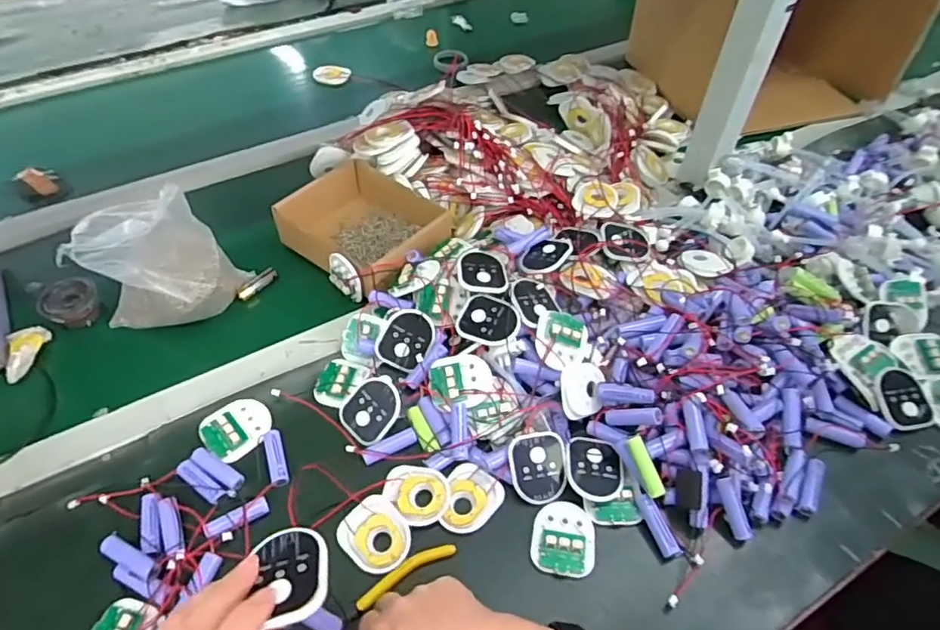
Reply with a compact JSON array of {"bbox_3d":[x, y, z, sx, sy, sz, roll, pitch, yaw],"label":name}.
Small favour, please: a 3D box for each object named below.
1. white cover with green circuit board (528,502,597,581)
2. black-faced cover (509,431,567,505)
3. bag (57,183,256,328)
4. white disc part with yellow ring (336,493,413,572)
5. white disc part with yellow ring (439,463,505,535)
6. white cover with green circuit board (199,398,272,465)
[{"bbox_3d":[0.076,0.180,0.467,0.050,0.010,0.057,9,51,6],"label":"white cover with green circuit board"},{"bbox_3d":[0.060,0.131,0.496,0.048,0.004,0.057,-8,80,-7],"label":"black-faced cover"},{"bbox_3d":[-0.299,-0.046,0.567,0.140,0.147,0.078,-26,56,-22],"label":"bag"},{"bbox_3d":[-0.076,0.178,0.471,0.059,0.008,0.048,36,58,25],"label":"white disc part with yellow ring"},{"bbox_3d":[-0.004,0.157,0.494,0.050,0.013,0.058,32,56,23],"label":"white disc part with yellow ring"},{"bbox_3d":[-0.212,0.103,0.527,0.058,0.012,0.052,-36,60,-27],"label":"white cover with green circuit board"}]

